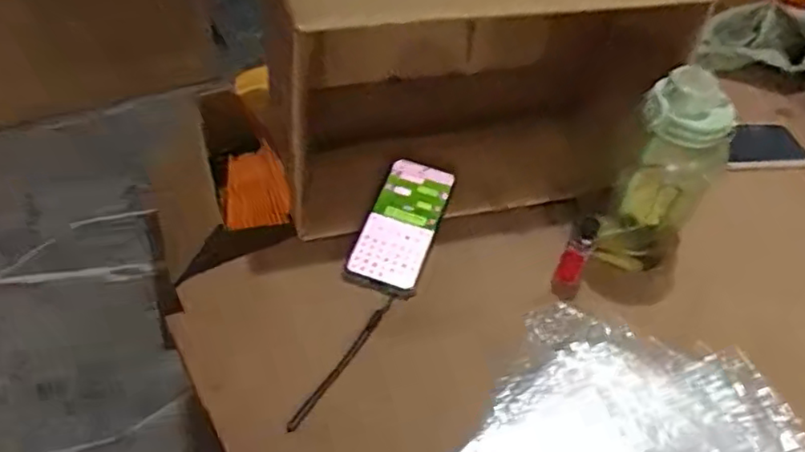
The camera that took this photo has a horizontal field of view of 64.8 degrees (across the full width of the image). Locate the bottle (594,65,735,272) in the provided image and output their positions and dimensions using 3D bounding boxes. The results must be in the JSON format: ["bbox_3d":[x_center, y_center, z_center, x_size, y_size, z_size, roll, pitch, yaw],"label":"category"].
[{"bbox_3d":[0.253,-0.043,0.628,0.088,0.208,0.084,29,51,19],"label":"bottle"}]

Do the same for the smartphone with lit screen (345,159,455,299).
[{"bbox_3d":[0.000,-0.004,0.684,0.074,0.011,0.166,19,60,4],"label":"smartphone with lit screen"}]

